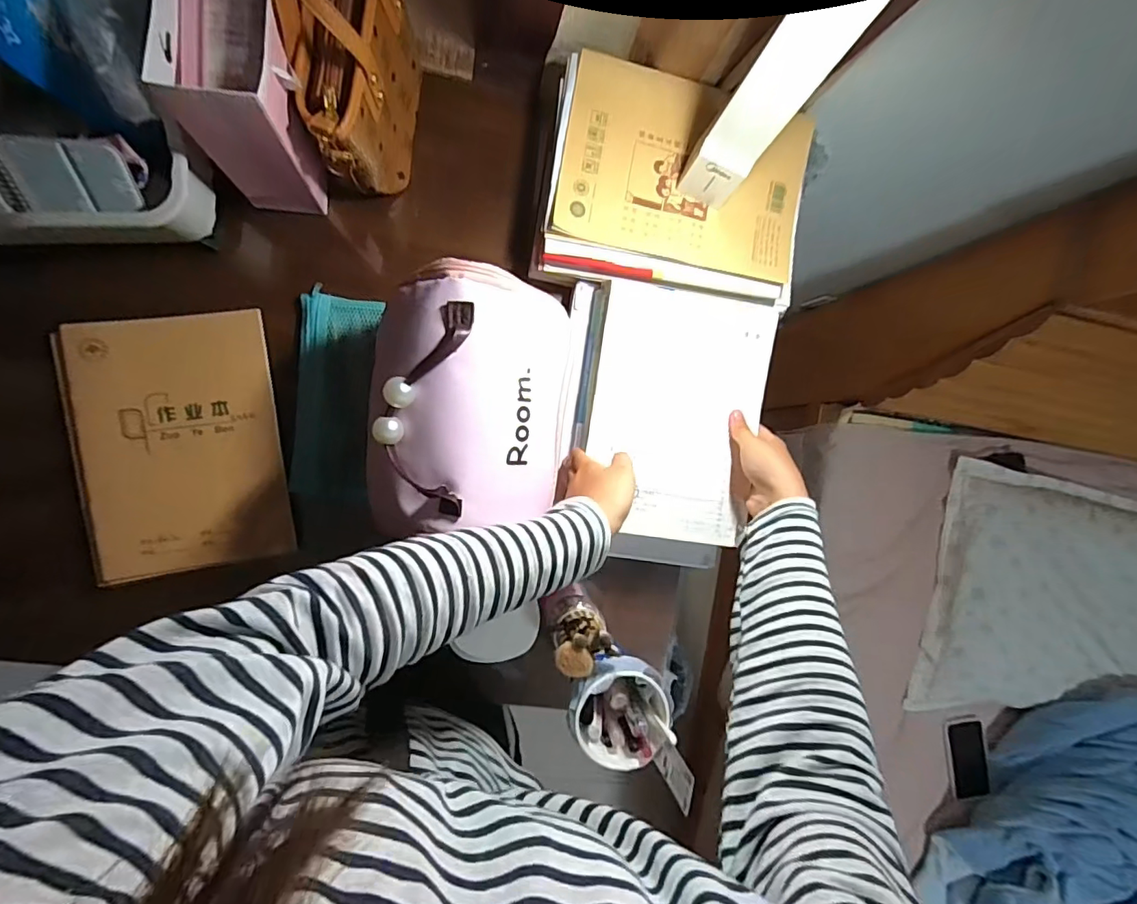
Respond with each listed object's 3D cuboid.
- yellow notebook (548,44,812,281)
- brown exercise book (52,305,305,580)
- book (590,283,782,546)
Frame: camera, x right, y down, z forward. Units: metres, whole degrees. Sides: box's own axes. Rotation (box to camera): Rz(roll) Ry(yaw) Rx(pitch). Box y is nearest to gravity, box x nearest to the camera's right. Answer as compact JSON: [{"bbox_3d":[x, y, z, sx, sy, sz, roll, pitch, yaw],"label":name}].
[{"bbox_3d":[0.128,-0.299,0.553,0.263,0.014,0.187,10,90,-9],"label":"yellow notebook"},{"bbox_3d":[-0.403,-0.006,0.543,0.190,0.012,0.259,-7,95,-13],"label":"brown exercise book"},{"bbox_3d":[0.116,-0.042,0.563,0.182,0.026,0.264,9,90,-9],"label":"book"}]

